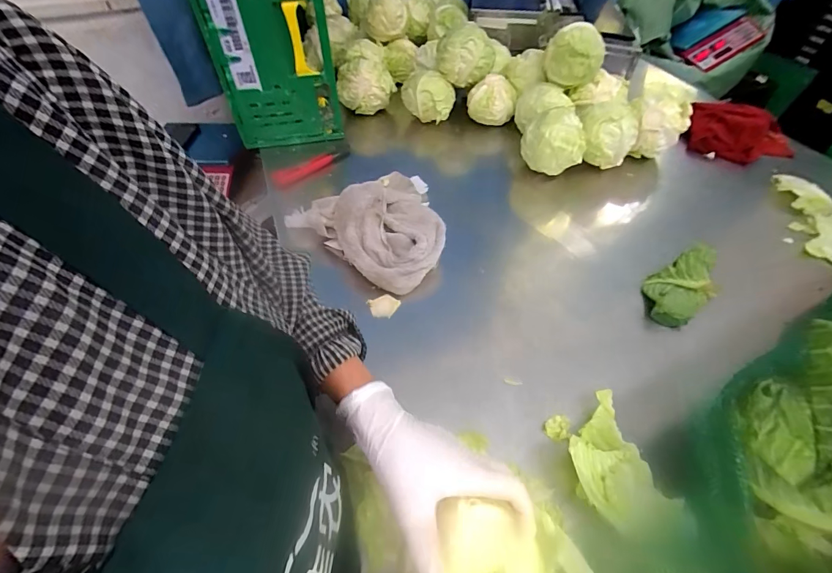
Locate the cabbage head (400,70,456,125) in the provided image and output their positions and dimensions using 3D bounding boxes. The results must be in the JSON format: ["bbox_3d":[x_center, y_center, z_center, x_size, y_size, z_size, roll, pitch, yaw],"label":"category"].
[{"bbox_3d":[0.027,-0.425,0.844,0.116,0.084,0.094,-1,51,0],"label":"cabbage head"}]

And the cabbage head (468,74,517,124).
[{"bbox_3d":[0.168,-0.413,0.848,0.104,0.083,0.076,-1,51,0],"label":"cabbage head"}]

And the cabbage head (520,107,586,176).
[{"bbox_3d":[0.263,-0.269,0.712,0.105,0.097,0.086,-12,52,-9],"label":"cabbage head"}]

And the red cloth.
[{"bbox_3d":[0.684,-0.314,0.796,0.205,0.071,0.111,15,53,13],"label":"red cloth"}]

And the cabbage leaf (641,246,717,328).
[{"bbox_3d":[0.385,-0.001,0.552,0.134,0.049,0.074,-31,57,-22],"label":"cabbage leaf"}]

